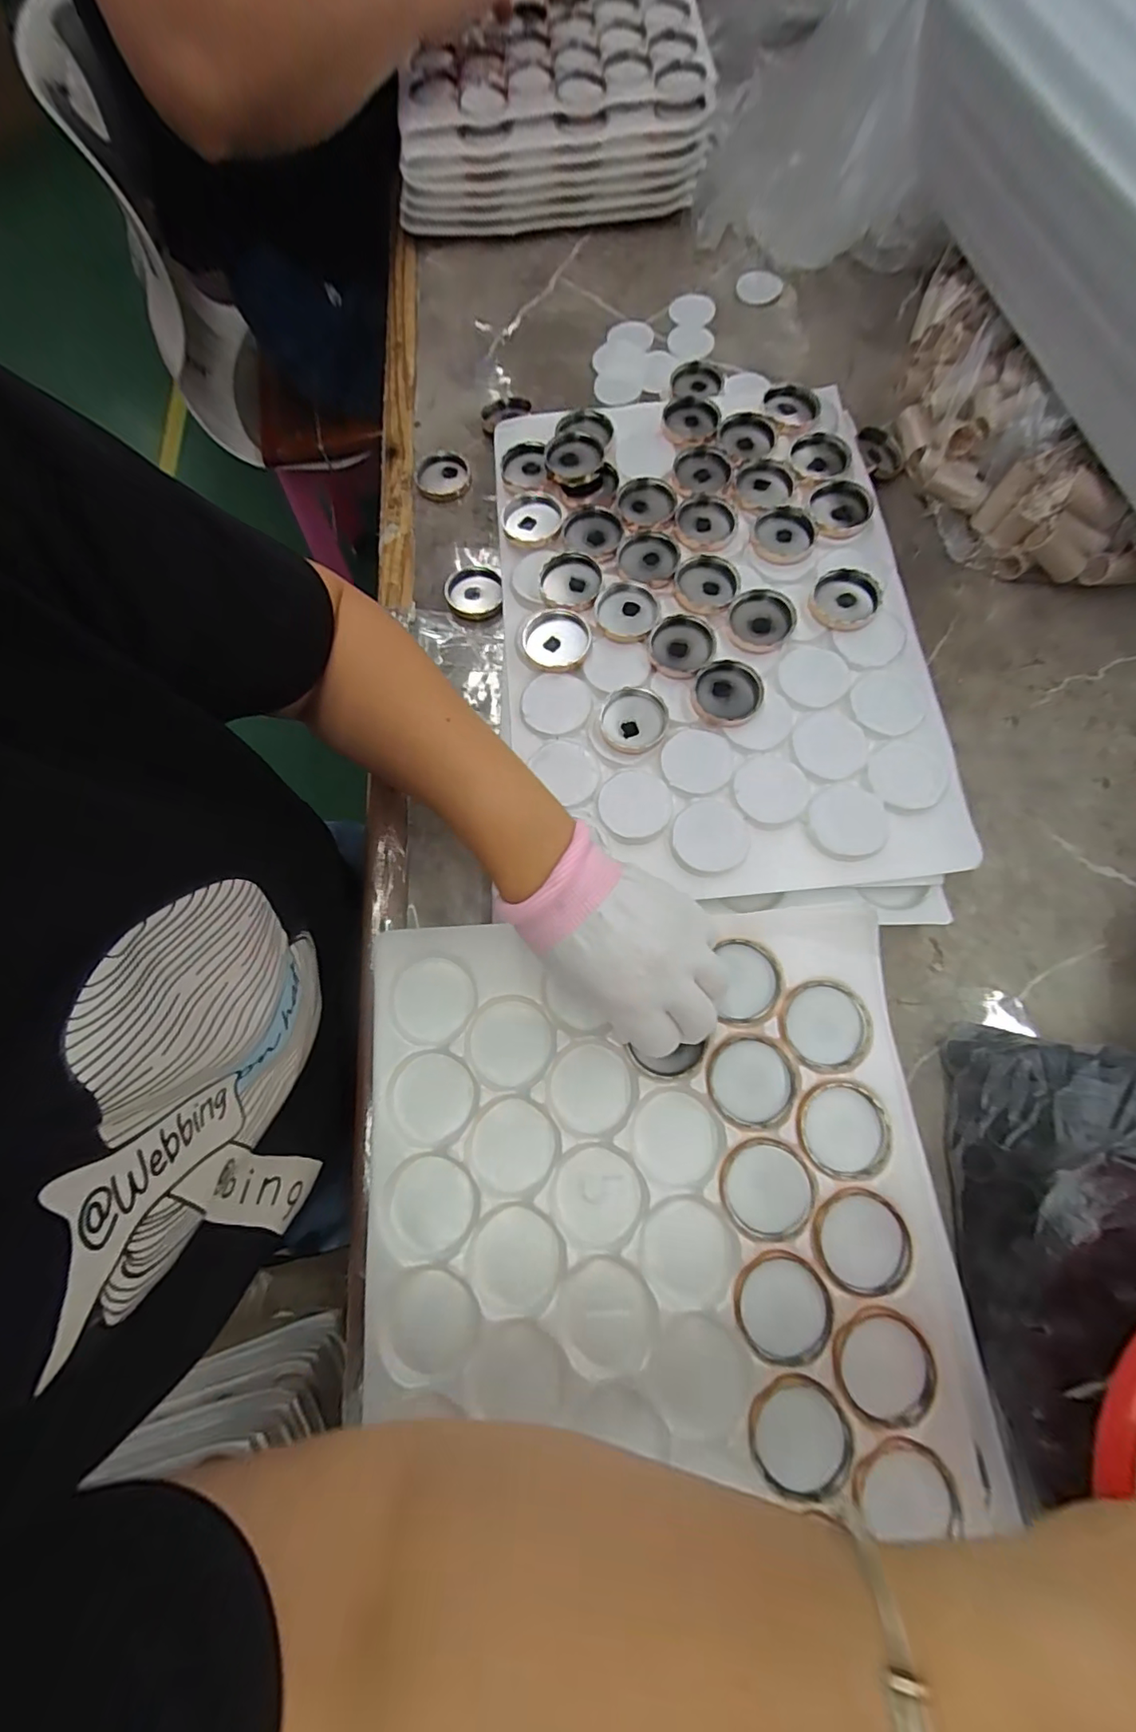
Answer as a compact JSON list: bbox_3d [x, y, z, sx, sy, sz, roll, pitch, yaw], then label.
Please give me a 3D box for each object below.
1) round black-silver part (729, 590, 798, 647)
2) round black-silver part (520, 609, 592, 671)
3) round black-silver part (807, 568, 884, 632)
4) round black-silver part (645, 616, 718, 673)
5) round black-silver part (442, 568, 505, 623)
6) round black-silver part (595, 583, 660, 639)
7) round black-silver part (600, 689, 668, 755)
[{"bbox_3d":[0.143,-0.183,0.402,0.043,0.009,0.045,-1,74,3],"label":"round black-silver part"},{"bbox_3d":[-0.009,-0.168,0.409,0.049,0.005,0.048,-1,74,3],"label":"round black-silver part"},{"bbox_3d":[0.205,-0.198,0.405,0.045,0.011,0.047,-1,74,3],"label":"round black-silver part"},{"bbox_3d":[0.085,-0.164,0.402,0.046,0.004,0.046,-1,74,3],"label":"round black-silver part"},{"bbox_3d":[-0.077,-0.227,0.454,0.048,0.014,0.051,-1,74,3],"label":"round black-silver part"},{"bbox_3d":[0.044,-0.192,0.415,0.047,0.009,0.047,-1,74,3],"label":"round black-silver part"},{"bbox_3d":[0.047,-0.103,0.390,0.045,0.006,0.047,-1,74,3],"label":"round black-silver part"}]

